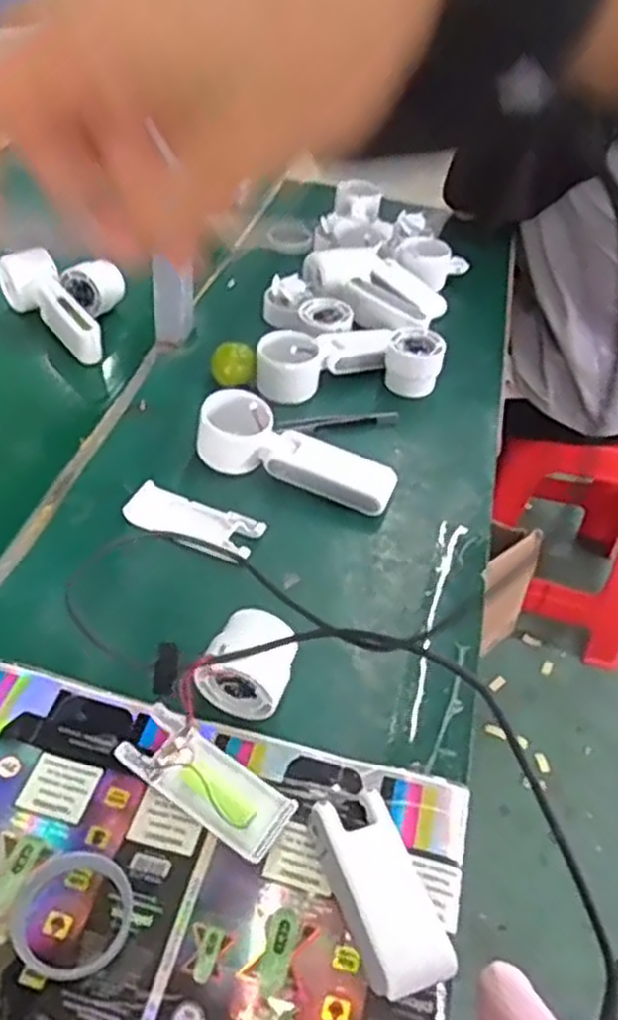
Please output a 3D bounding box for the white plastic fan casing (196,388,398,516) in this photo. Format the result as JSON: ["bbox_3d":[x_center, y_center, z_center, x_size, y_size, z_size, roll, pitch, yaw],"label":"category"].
[{"bbox_3d":[-0.009,-0.048,0.651,0.166,0.055,0.051,19,45,13],"label":"white plastic fan casing"}]

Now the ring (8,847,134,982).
[{"bbox_3d":[-0.122,0.207,0.409,0.059,0.009,0.062,3,43,-3],"label":"ring"}]

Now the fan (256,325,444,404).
[{"bbox_3d":[0.038,-0.142,0.760,0.175,0.047,0.078,-9,47,-17],"label":"fan"}]

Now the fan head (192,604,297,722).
[{"bbox_3d":[-0.036,0.098,0.502,0.053,0.048,0.049,19,45,13],"label":"fan head"}]

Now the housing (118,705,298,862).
[{"bbox_3d":[-0.057,0.153,0.459,0.102,0.027,0.047,29,48,23],"label":"housing"}]

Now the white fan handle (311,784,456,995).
[{"bbox_3d":[0.038,0.202,0.424,0.046,0.015,0.100,-12,46,-19],"label":"white fan handle"}]

